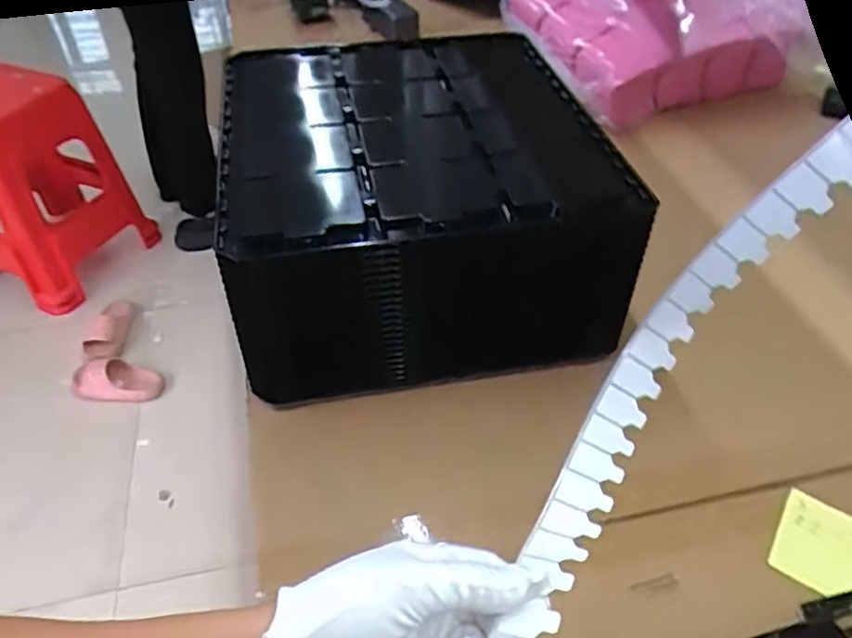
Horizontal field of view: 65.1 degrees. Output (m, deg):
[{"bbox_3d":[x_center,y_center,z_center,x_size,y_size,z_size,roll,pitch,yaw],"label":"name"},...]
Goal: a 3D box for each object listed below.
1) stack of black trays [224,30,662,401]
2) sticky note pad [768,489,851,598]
[{"bbox_3d":[-0.011,-0.132,0.687,0.346,0.171,0.370,-7,44,-5],"label":"stack of black trays"},{"bbox_3d":[0.303,0.173,0.498,0.076,0.007,0.081,24,50,25],"label":"sticky note pad"}]

